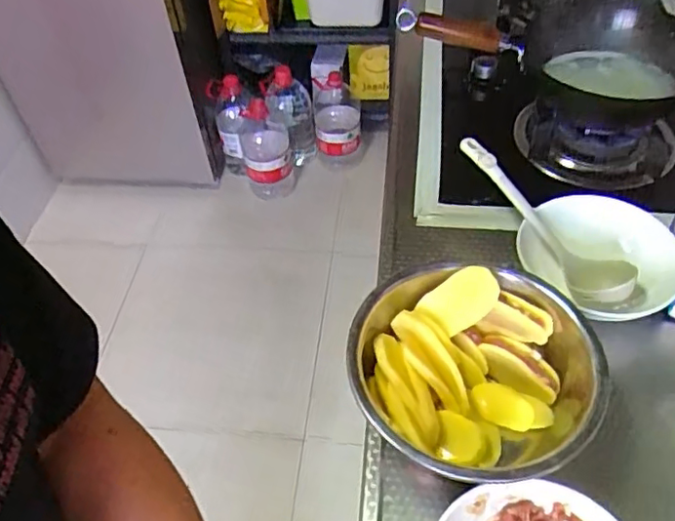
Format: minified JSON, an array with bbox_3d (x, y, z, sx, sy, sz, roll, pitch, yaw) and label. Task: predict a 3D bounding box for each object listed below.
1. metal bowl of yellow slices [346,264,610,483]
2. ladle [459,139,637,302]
[{"bbox_3d":[0.128,0.117,0.582,0.221,0.106,0.217,-2,49,3],"label":"metal bowl of yellow slices"},{"bbox_3d":[0.237,-0.049,0.714,0.075,0.060,0.265,-30,66,-20],"label":"ladle"}]

